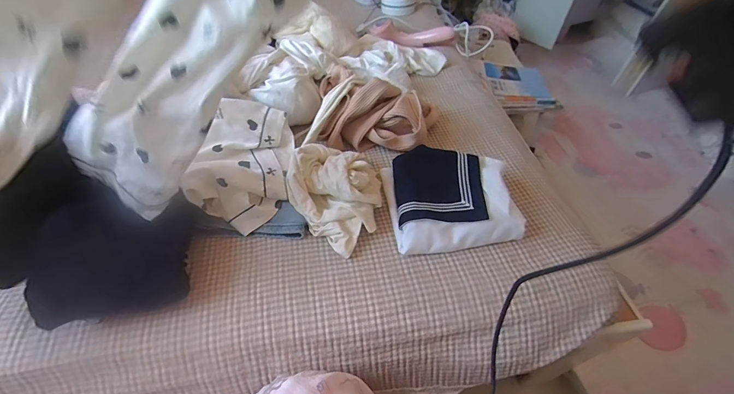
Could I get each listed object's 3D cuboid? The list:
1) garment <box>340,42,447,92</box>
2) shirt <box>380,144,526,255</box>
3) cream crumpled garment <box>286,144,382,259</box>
[{"bbox_3d":[0.089,-0.395,0.974,0.211,0.065,0.281,26,52,19],"label":"garment"},{"bbox_3d":[0.159,-0.008,0.661,0.228,0.060,0.226,-5,49,-7],"label":"shirt"},{"bbox_3d":[-0.052,-0.022,0.654,0.210,0.074,0.195,1,48,-1],"label":"cream crumpled garment"}]

